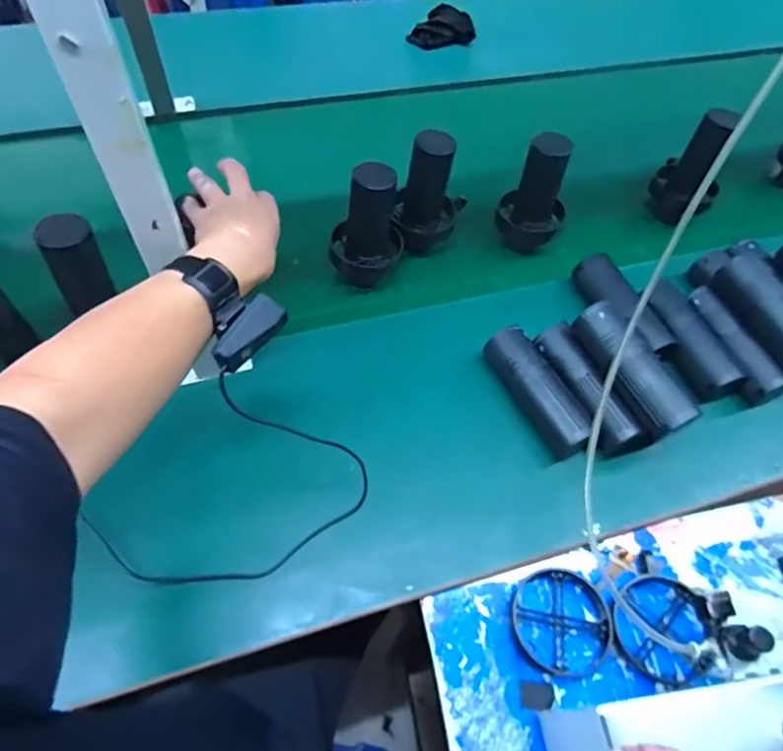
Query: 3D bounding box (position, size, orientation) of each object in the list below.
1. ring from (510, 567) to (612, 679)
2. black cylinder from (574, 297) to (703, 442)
[{"bbox_3d":[0.170,0.246,0.554,0.100,0.015,0.099,2,57,-4],"label":"ring"},{"bbox_3d":[0.268,-0.004,0.620,0.051,0.058,0.165,-21,61,-17],"label":"black cylinder"}]

